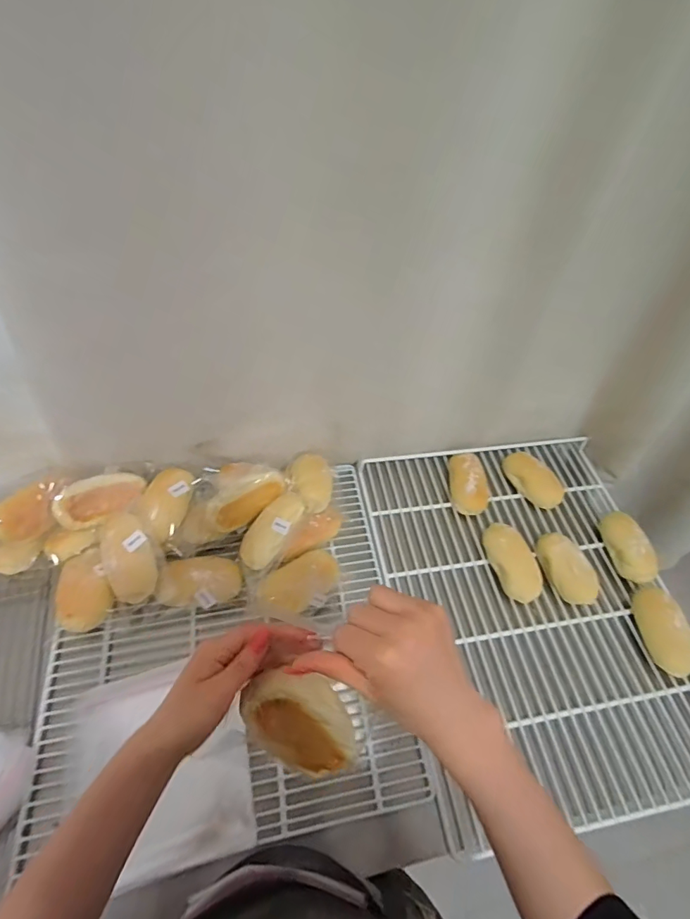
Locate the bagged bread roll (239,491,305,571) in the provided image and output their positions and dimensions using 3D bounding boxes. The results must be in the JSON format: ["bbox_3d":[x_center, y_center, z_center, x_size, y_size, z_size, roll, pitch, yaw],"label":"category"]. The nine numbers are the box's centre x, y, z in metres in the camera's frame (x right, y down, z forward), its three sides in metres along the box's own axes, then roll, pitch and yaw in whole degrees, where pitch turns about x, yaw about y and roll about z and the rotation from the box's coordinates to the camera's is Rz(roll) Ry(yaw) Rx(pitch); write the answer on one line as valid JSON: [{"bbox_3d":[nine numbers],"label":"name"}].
[{"bbox_3d":[-0.112,0.111,0.716,0.065,0.048,0.129,32,81,18],"label":"bagged bread roll"}]

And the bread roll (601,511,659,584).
[{"bbox_3d":[0.506,0.151,0.809,0.056,0.045,0.132,3,53,-3],"label":"bread roll"}]

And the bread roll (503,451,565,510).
[{"bbox_3d":[0.366,0.034,0.882,0.070,0.051,0.129,-29,61,-24],"label":"bread roll"}]

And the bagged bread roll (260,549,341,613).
[{"bbox_3d":[-0.070,0.196,0.717,0.126,0.045,0.068,-32,77,-18],"label":"bagged bread roll"}]

